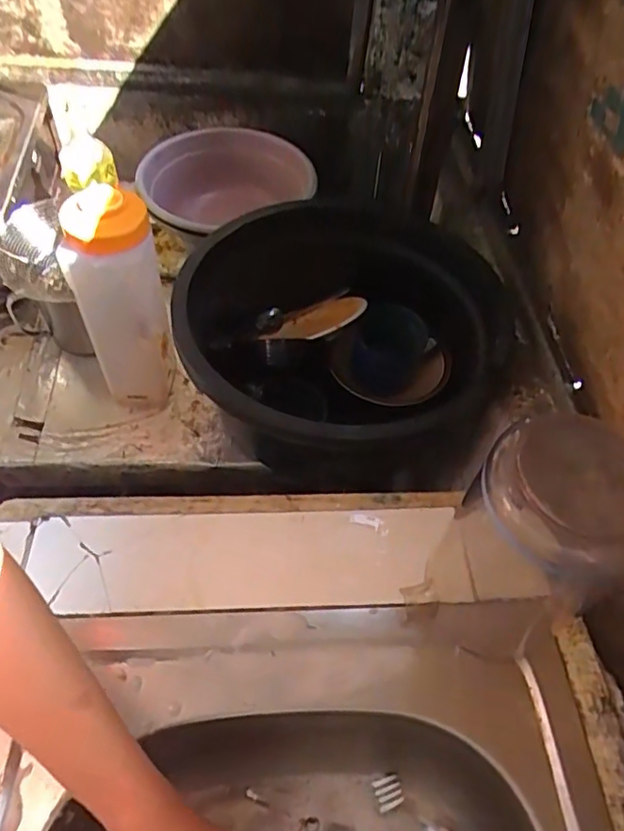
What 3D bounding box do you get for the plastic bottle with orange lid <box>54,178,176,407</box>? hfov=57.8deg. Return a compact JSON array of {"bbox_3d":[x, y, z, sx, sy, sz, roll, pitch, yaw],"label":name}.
[{"bbox_3d":[-0.246,-0.139,0.745,0.099,0.291,0.095,-5,54,-8],"label":"plastic bottle with orange lid"}]

